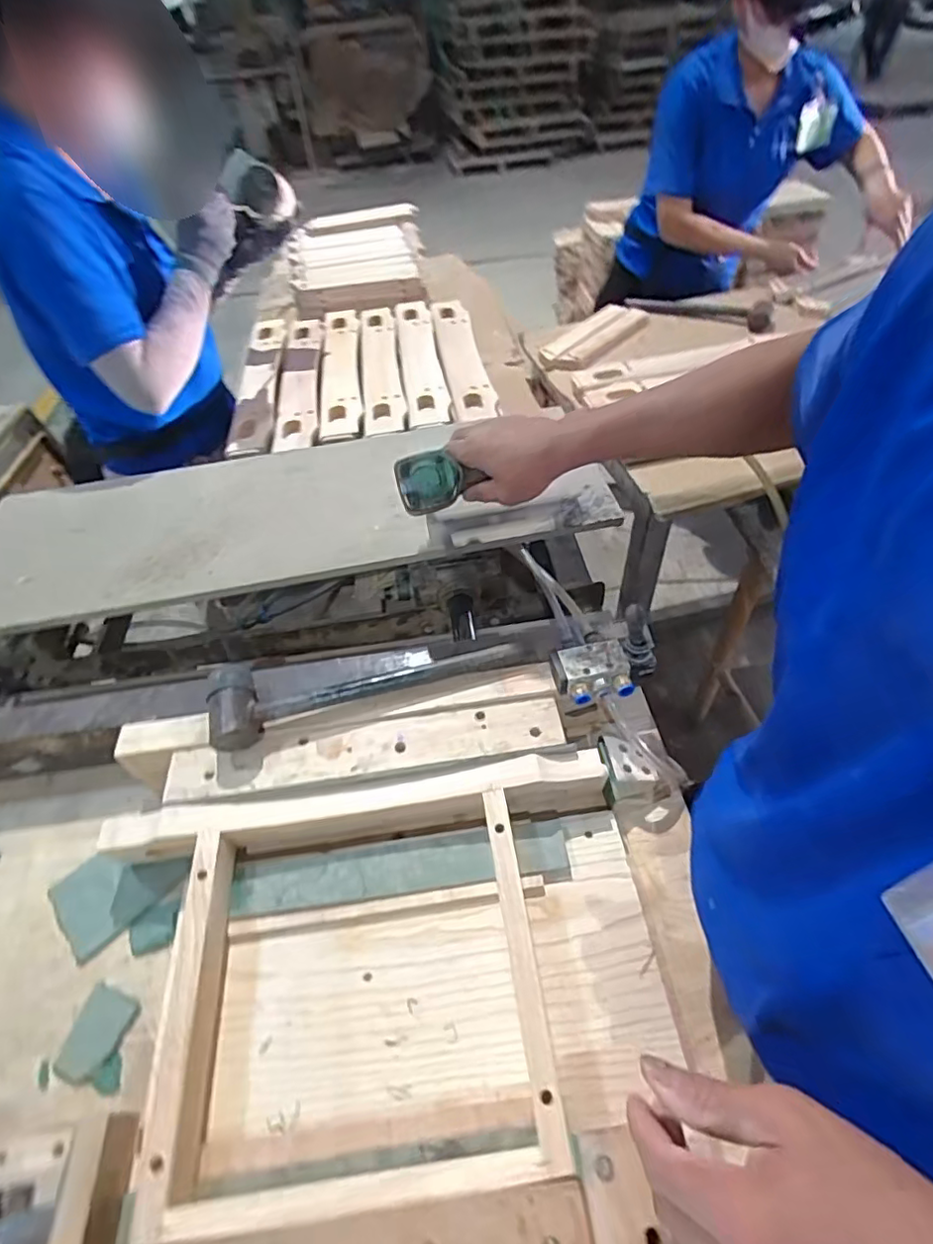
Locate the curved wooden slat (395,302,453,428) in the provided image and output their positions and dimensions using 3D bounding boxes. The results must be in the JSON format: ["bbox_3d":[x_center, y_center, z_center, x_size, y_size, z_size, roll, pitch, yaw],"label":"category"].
[{"bbox_3d":[-0.086,-0.493,1.096,0.075,0.060,0.490,-9,49,-2],"label":"curved wooden slat"}]

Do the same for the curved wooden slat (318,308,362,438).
[{"bbox_3d":[-0.235,-0.476,1.095,0.073,0.030,0.493,-9,49,-2],"label":"curved wooden slat"}]

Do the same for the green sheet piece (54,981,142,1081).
[{"bbox_3d":[-0.324,0.360,0.510,0.050,0.004,0.064,9,51,13],"label":"green sheet piece"}]

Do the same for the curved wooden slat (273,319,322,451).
[{"bbox_3d":[-0.310,-0.458,1.092,0.073,0.035,0.464,-8,49,-2],"label":"curved wooden slat"}]

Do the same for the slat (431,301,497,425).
[{"bbox_3d":[-0.005,-0.487,1.090,0.079,0.064,0.435,-9,49,-2],"label":"slat"}]

